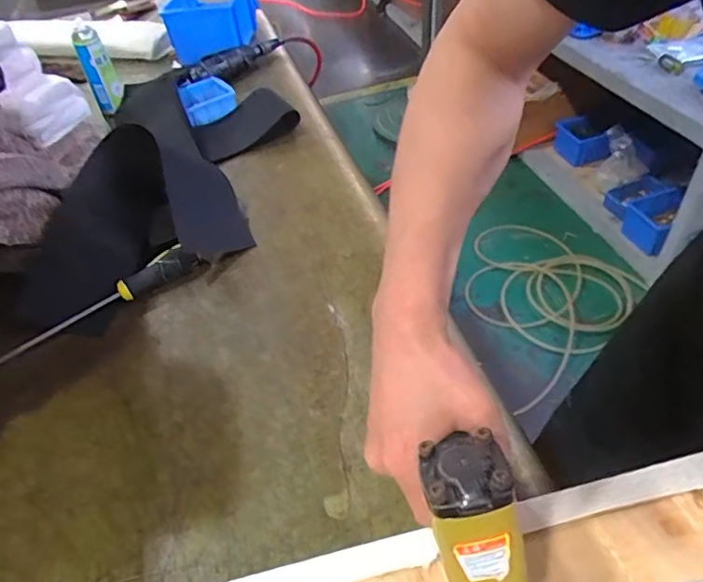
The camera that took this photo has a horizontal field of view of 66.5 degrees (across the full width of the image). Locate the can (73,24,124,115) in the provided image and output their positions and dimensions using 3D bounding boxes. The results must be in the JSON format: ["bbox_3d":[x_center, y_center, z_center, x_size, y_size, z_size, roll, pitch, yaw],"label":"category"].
[{"bbox_3d":[-0.422,-0.372,0.898,0.051,0.134,0.047,-23,47,-13],"label":"can"}]

